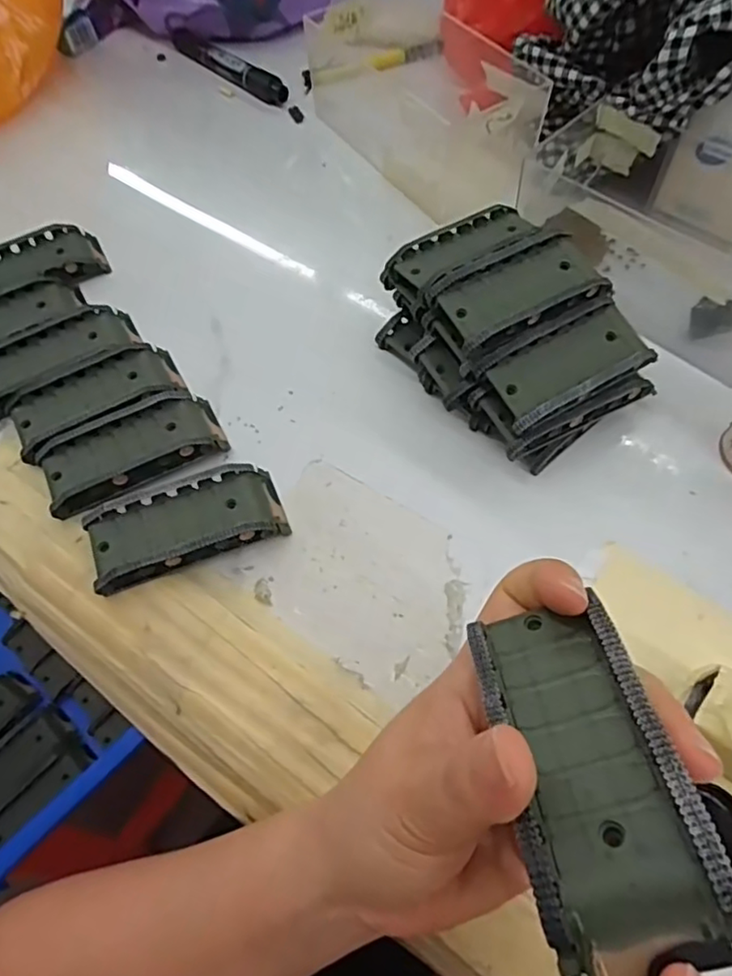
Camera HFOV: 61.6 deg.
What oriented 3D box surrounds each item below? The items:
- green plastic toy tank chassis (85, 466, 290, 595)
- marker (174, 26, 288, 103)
[{"bbox_3d":[-0.093,0.017,0.320,0.095,0.022,0.047,-21,64,-9],"label":"green plastic toy tank chassis"},{"bbox_3d":[-0.121,-0.371,0.536,0.137,0.016,0.023,40,70,20],"label":"marker"}]

